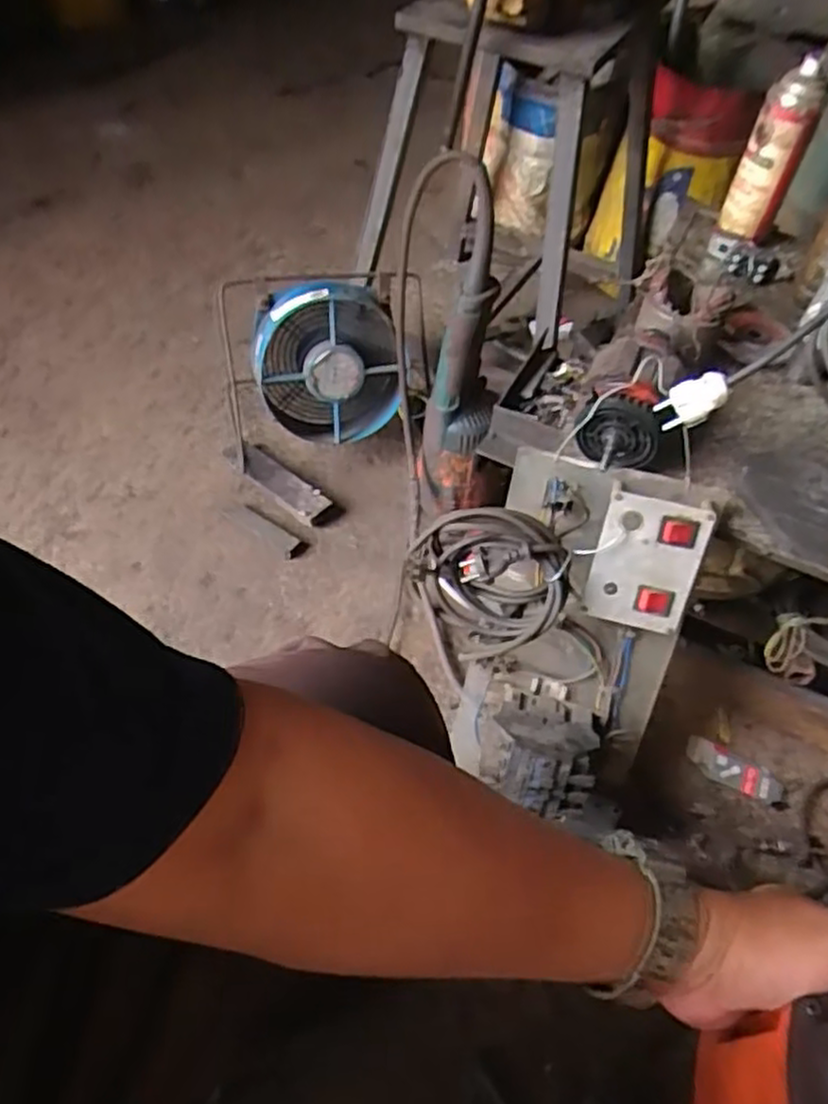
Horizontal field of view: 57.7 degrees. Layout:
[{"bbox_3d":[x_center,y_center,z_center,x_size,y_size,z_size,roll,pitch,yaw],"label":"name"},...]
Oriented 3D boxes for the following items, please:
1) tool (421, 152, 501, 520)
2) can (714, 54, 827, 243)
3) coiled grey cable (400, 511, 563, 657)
[{"bbox_3d":[0.058,-0.207,0.875,0.085,0.392,0.076,7,51,0],"label":"tool"},{"bbox_3d":[0.434,-0.481,0.912,0.062,0.181,0.057,2,53,-2],"label":"can"},{"bbox_3d":[0.065,0.037,0.710,0.141,0.142,0.089,4,51,-2],"label":"coiled grey cable"}]

